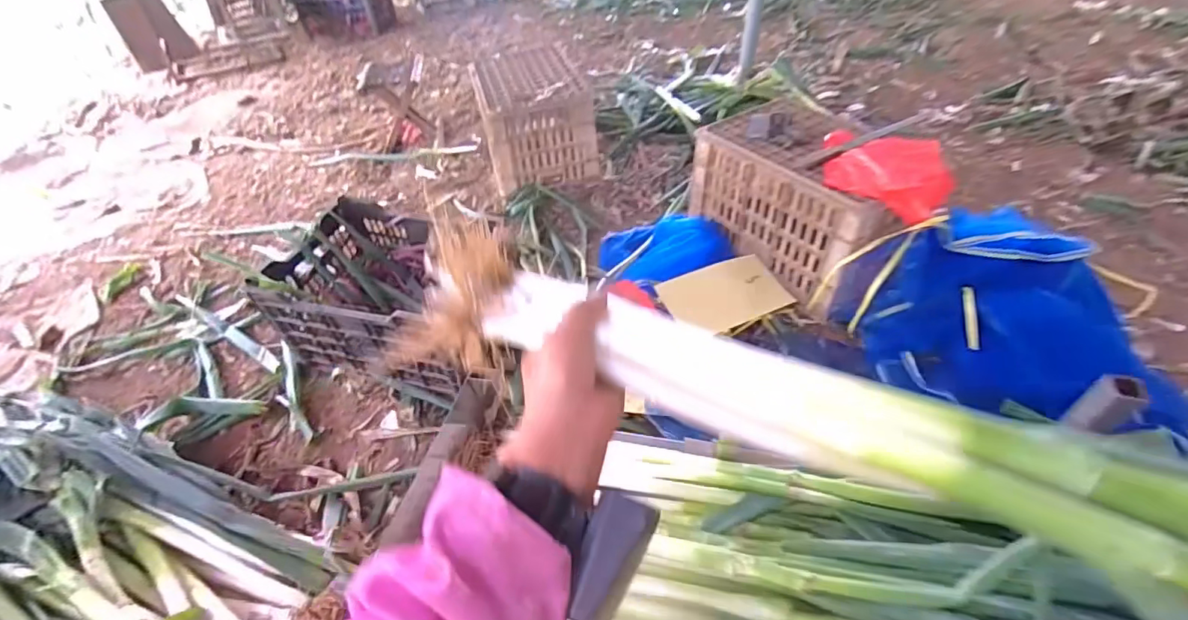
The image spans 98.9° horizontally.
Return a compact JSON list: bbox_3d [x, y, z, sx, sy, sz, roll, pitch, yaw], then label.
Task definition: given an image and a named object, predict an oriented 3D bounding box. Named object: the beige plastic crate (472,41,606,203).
[{"bbox_3d":[-0.211,-0.642,1.734,0.350,0.302,0.452,-15,46,-11],"label":"beige plastic crate"}]

